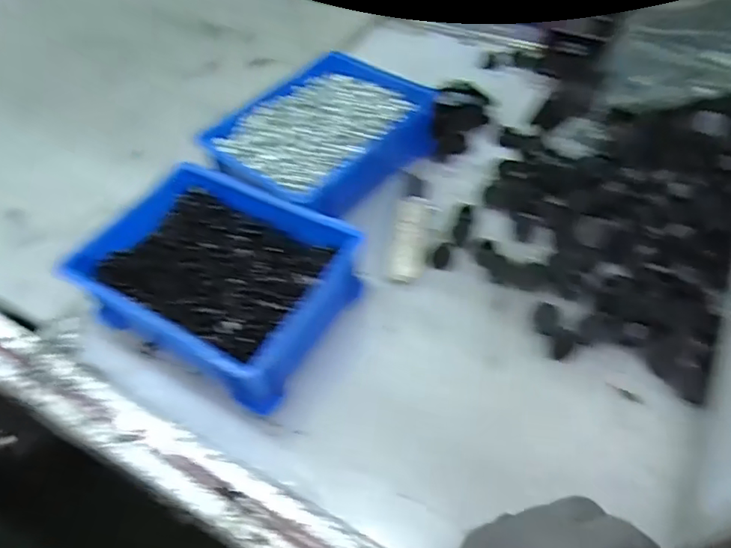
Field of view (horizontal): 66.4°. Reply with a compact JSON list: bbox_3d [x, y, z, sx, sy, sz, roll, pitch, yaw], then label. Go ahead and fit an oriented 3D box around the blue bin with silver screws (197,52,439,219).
[{"bbox_3d":[-0.038,-0.136,0.544,0.150,0.052,0.206,31,62,26],"label":"blue bin with silver screws"}]

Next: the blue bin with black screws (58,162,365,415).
[{"bbox_3d":[-0.111,0.004,0.443,0.205,0.062,0.148,26,60,24],"label":"blue bin with black screws"}]

